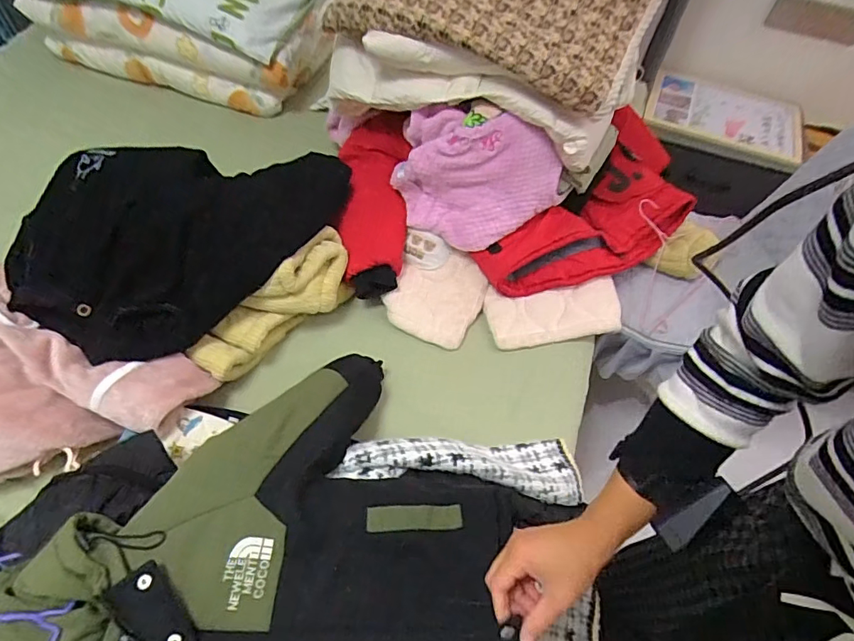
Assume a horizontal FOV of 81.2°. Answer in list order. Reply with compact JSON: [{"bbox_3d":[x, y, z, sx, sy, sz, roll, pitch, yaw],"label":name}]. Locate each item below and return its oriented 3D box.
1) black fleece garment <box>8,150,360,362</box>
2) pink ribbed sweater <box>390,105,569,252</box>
[{"bbox_3d":[-0.395,-0.173,0.863,0.263,0.201,0.560,34,59,18],"label":"black fleece garment"},{"bbox_3d":[0.088,-0.258,0.915,0.290,0.196,0.133,16,55,6],"label":"pink ribbed sweater"}]

